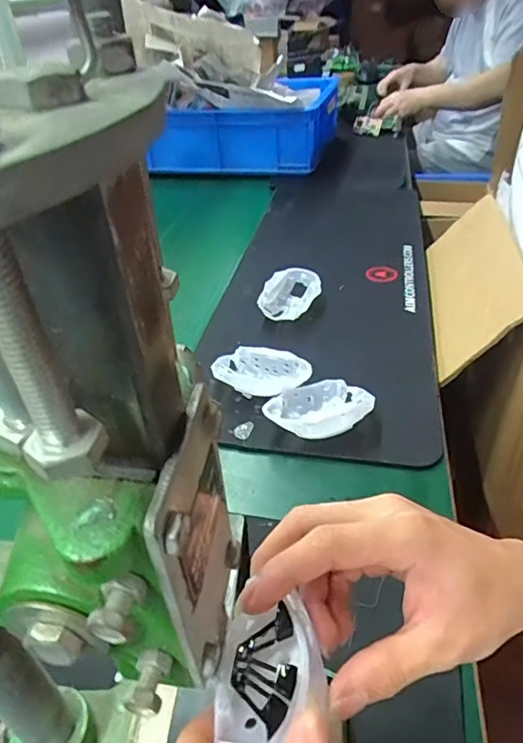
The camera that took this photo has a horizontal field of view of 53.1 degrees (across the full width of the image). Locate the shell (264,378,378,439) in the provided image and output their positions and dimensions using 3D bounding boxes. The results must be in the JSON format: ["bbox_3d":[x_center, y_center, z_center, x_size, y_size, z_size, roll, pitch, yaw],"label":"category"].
[{"bbox_3d":[0.060,0.042,0.553,0.110,0.035,0.062,-9,38,-6],"label":"shell"}]

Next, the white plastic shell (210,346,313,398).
[{"bbox_3d":[0.001,0.001,0.610,0.112,0.032,0.054,5,38,12],"label":"white plastic shell"}]

